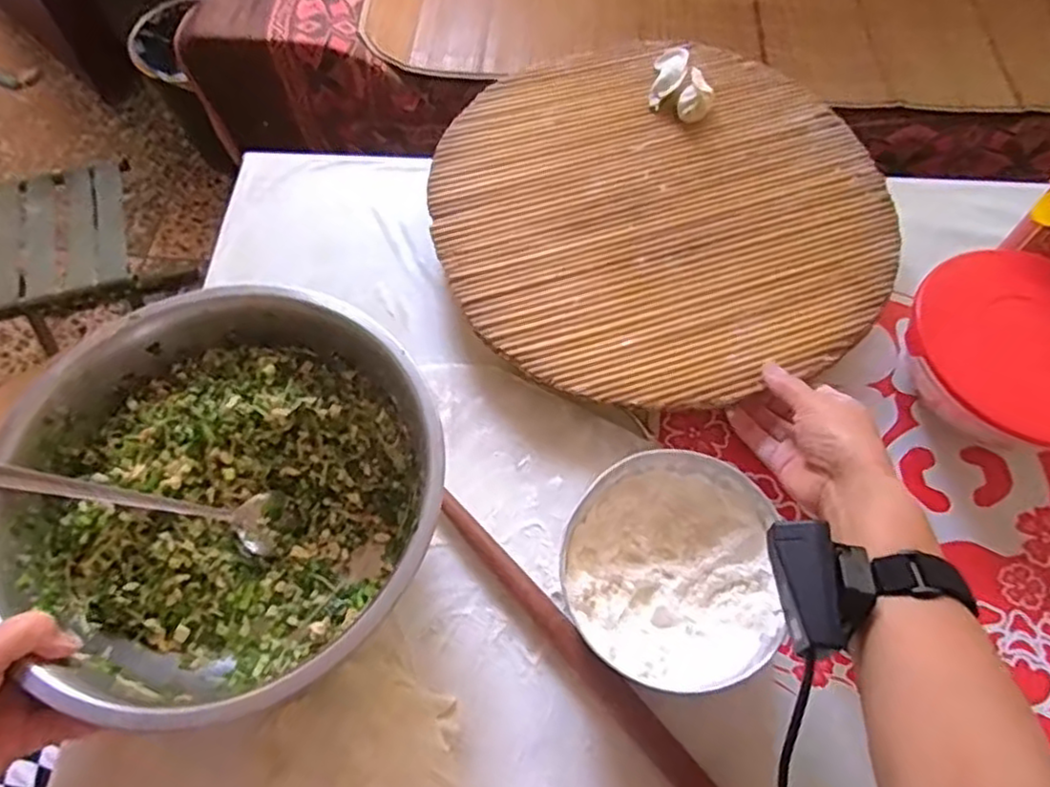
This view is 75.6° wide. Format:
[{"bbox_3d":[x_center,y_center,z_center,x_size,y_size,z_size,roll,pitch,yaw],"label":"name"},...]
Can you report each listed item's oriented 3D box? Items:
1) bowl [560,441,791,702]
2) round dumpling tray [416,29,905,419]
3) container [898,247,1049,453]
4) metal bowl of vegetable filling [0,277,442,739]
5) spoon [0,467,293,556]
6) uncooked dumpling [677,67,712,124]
[{"bbox_3d":[0.094,0.119,0.452,0.132,0.067,0.144,0,62,0],"label":"bowl"},{"bbox_3d":[0.121,-0.176,0.605,0.387,0.021,0.399,0,62,0],"label":"round dumpling tray"},{"bbox_3d":[0.386,-0.026,0.548,0.162,0.094,0.135,40,69,19],"label":"container"},{"bbox_3d":[-0.186,0.072,0.449,0.252,0.109,0.257,0,62,0],"label":"metal bowl of vegetable filling"},{"bbox_3d":[-0.241,0.069,0.444,0.174,0.016,0.039,20,59,-25],"label":"spoon"},{"bbox_3d":[0.163,-0.281,0.646,0.029,0.028,0.043,19,64,10],"label":"uncooked dumpling"}]

